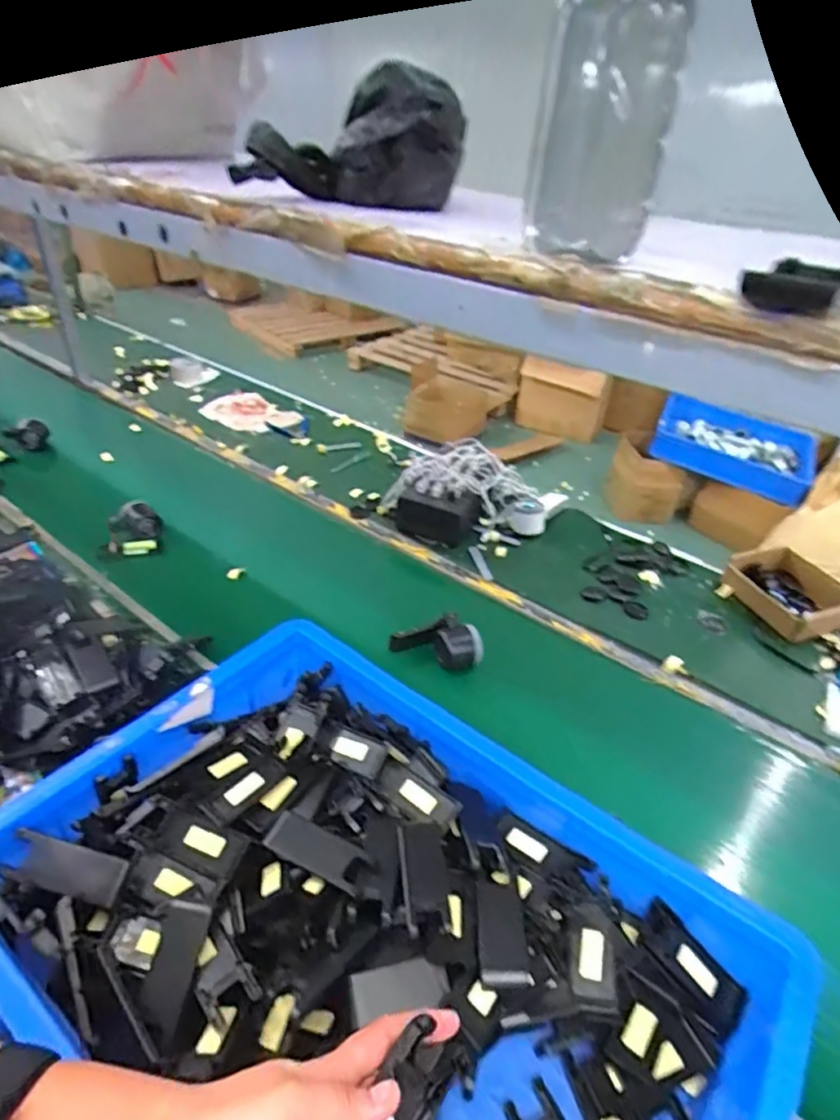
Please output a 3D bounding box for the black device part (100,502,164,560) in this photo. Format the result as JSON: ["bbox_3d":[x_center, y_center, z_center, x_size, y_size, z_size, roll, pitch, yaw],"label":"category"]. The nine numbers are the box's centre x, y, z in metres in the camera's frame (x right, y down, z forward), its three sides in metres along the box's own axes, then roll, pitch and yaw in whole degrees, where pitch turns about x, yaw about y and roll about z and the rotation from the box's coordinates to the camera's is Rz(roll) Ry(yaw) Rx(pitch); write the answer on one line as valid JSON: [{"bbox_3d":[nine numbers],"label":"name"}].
[{"bbox_3d":[-0.512,-0.049,1.091,0.097,0.114,0.045,13,6,-16],"label":"black device part"}]

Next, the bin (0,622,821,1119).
[{"bbox_3d":[-0.042,0.324,0.522,0.600,0.121,0.419,27,42,27],"label":"bin"}]

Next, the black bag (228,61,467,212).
[{"bbox_3d":[-0.048,-0.309,0.449,0.160,0.084,0.070,1,36,-5],"label":"black bag"}]

